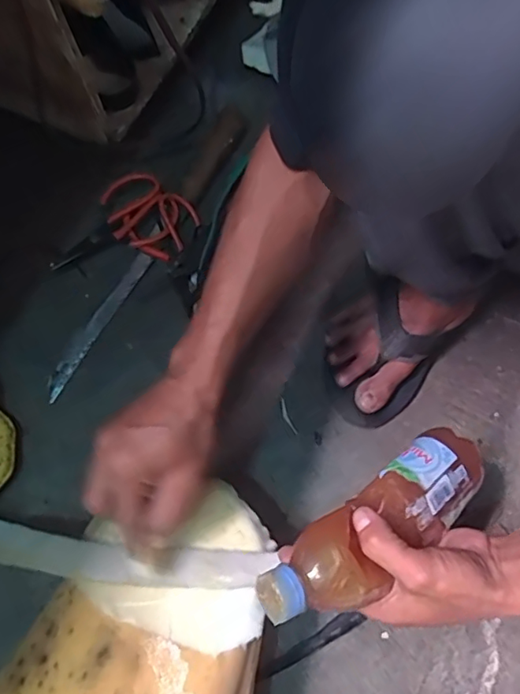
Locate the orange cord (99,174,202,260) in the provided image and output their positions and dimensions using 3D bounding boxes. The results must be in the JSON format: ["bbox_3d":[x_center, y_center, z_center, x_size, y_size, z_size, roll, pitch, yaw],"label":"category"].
[{"bbox_3d":[-0.138,-0.162,0.673,0.112,0.027,0.085,27,74,10],"label":"orange cord"}]

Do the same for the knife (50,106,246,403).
[{"bbox_3d":[-0.129,-0.127,0.666,0.040,0.032,0.428,26,74,9],"label":"knife"}]

